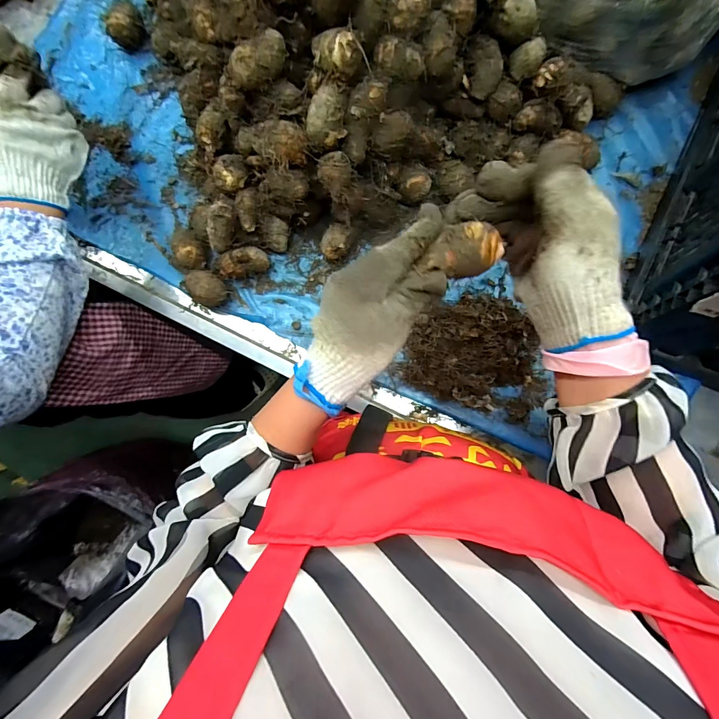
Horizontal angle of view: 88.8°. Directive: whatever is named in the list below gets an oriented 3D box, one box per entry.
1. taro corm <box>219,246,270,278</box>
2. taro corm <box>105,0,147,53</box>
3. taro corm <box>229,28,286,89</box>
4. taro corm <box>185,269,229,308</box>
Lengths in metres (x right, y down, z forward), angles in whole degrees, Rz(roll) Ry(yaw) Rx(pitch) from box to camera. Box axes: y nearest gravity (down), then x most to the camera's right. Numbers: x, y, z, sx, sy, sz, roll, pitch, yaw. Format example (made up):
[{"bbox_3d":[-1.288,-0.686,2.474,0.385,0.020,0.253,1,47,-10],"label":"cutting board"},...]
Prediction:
[{"bbox_3d":[-0.160,-0.133,0.497,0.064,0.033,0.033,-17,84,2],"label":"taro corm"},{"bbox_3d":[-0.347,-0.497,0.549,0.057,0.041,0.051,-35,84,0],"label":"taro corm"},{"bbox_3d":[-0.100,-0.293,0.361,0.058,0.028,0.029,-19,84,2],"label":"taro corm"},{"bbox_3d":[-0.207,-0.096,0.501,0.057,0.039,0.044,34,88,6],"label":"taro corm"}]

